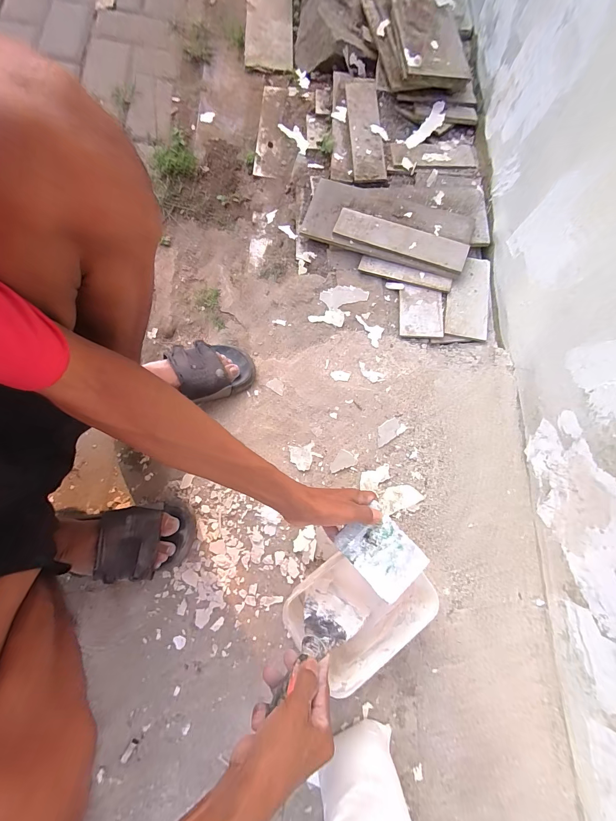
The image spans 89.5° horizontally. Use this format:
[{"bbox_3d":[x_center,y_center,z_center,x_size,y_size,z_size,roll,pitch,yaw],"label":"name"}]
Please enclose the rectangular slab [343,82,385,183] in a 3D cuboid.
[{"bbox_3d":[0.134,-0.675,0.735,0.075,0.018,0.302,-1,73,-5],"label":"rectangular slab"}]

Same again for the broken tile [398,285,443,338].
[{"bbox_3d":[0.235,-0.206,0.641,0.086,0.009,0.114,5,73,-3],"label":"broken tile"}]

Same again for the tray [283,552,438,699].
[{"bbox_3d":[0.076,0.285,0.469,0.190,0.095,0.128,-33,78,-13],"label":"tray"}]

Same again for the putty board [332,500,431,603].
[{"bbox_3d":[0.098,0.187,0.410,0.077,0.008,0.102,-41,81,-9],"label":"putty board"}]

